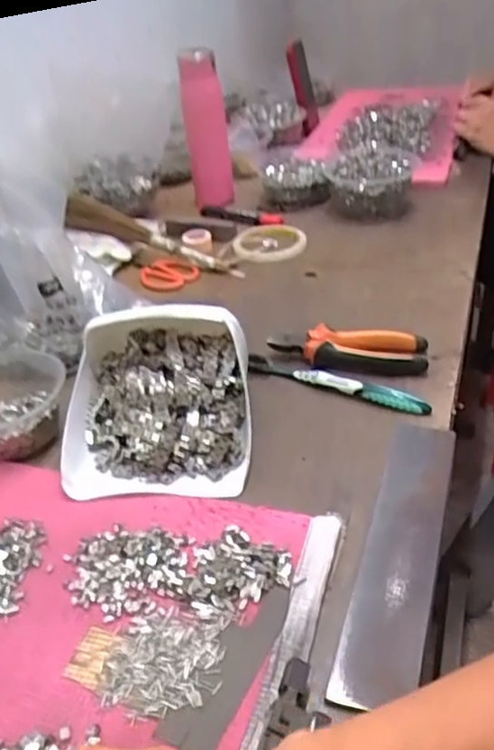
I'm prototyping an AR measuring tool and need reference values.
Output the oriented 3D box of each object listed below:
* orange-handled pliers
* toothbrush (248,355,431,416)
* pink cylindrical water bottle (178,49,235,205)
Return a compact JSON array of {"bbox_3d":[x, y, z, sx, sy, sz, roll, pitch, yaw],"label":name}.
[{"bbox_3d":[0.097,-0.024,0.645,0.148,0.025,0.062,3,36,12],"label":"orange-handled pliers"},{"bbox_3d":[0.081,0.006,0.614,0.177,0.010,0.021,15,40,25],"label":"toothbrush"},{"bbox_3d":[-0.062,-0.370,1.023,0.066,0.280,0.059,-4,56,1],"label":"pink cylindrical water bottle"}]

